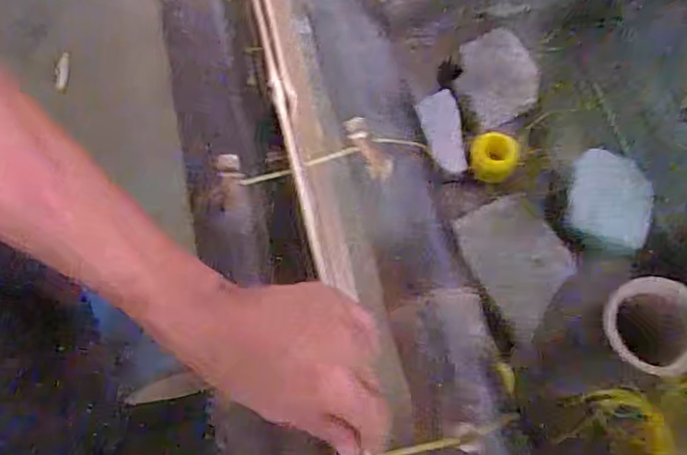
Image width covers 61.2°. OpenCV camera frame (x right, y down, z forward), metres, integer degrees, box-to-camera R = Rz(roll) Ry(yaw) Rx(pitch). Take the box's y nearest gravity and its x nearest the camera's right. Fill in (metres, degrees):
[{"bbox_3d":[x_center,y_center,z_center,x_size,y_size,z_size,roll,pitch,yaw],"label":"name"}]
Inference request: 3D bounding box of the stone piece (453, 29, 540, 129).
[{"bbox_3d":[0.365,-0.362,1.401,0.175,0.029,0.205,-32,88,12],"label":"stone piece"}]

